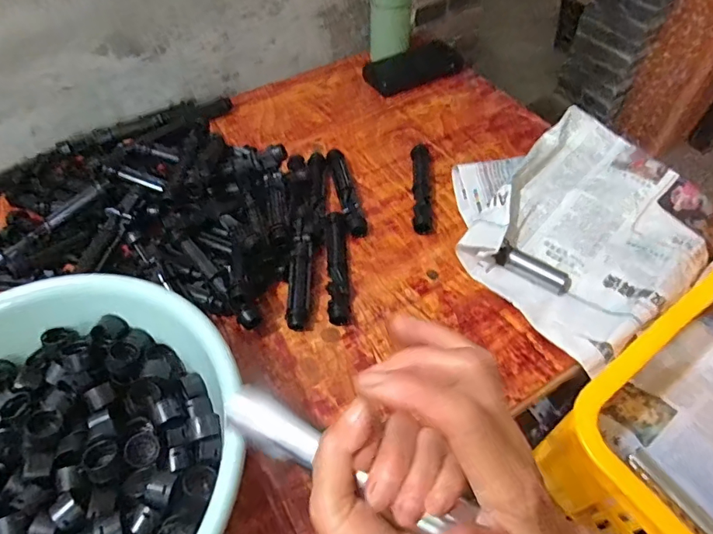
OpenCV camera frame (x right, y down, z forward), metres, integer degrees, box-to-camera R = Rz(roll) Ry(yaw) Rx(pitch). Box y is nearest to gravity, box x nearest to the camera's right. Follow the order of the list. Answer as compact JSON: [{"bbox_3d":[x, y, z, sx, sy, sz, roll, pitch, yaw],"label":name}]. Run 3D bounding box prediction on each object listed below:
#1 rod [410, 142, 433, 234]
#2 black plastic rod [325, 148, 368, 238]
[{"bbox_3d":[0.084,-0.103,0.605,0.026,0.023,0.142,2,53,1],"label":"rod"},{"bbox_3d":[-0.014,-0.098,0.600,0.024,0.016,0.147,-10,53,-8],"label":"black plastic rod"}]

